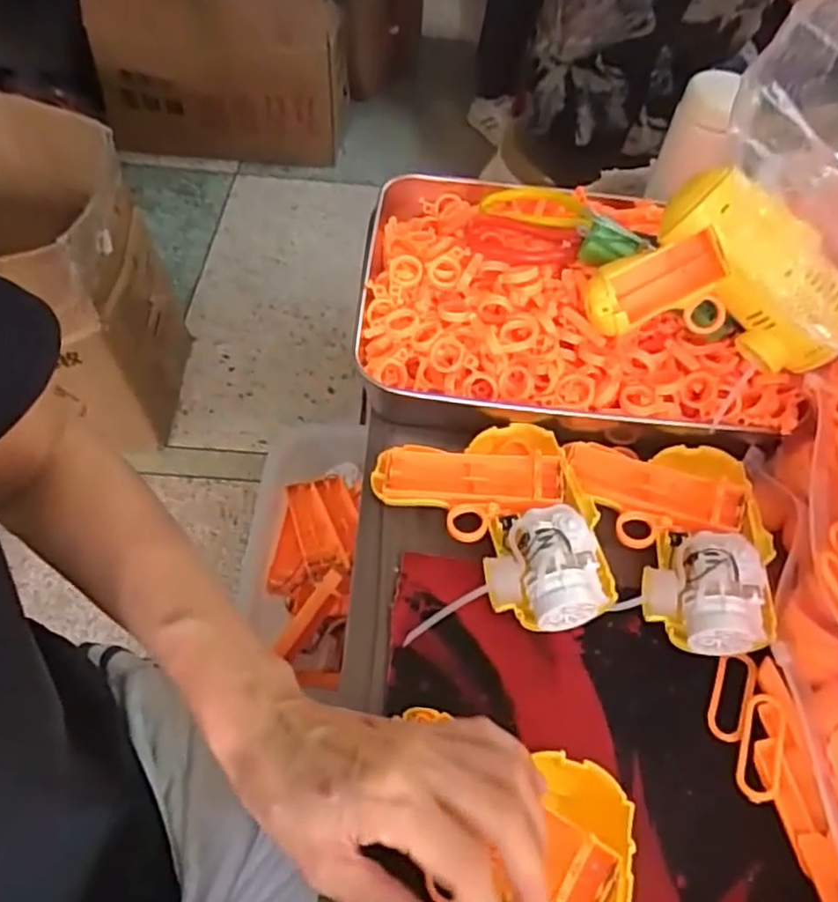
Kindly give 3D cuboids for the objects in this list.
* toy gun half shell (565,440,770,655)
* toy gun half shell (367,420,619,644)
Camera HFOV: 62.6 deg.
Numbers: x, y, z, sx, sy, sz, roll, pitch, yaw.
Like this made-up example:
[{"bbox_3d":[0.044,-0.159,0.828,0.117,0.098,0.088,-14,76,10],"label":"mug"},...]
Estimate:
[{"bbox_3d":[0.155,0.049,0.418,0.105,0.036,0.140,1,53,-4],"label":"toy gun half shell"},{"bbox_3d":[0.042,0.042,0.415,0.118,0.037,0.135,-6,54,-9],"label":"toy gun half shell"}]

